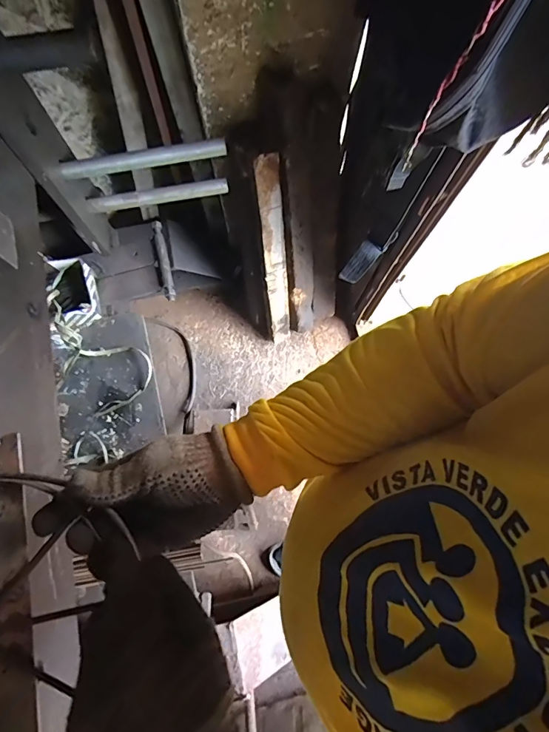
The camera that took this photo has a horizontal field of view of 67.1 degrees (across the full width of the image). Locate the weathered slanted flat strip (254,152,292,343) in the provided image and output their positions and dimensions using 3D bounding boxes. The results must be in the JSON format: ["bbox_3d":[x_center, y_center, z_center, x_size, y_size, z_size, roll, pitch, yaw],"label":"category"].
[{"bbox_3d":[0.004,-0.258,1.089,0.060,0.620,0.020,-12,58,-3],"label":"weathered slanted flat strip"}]

